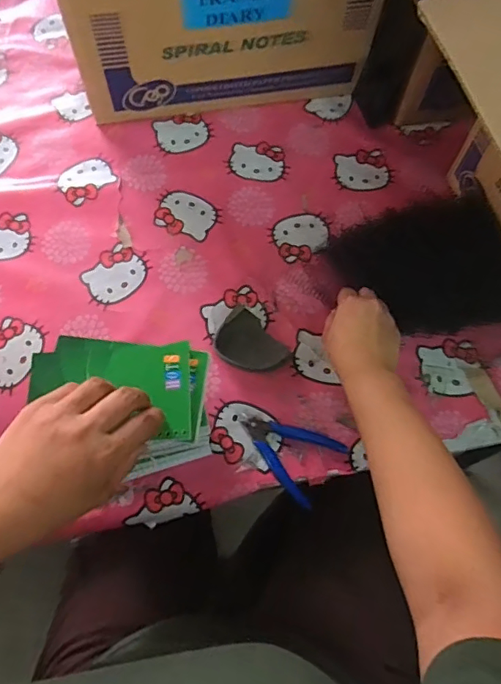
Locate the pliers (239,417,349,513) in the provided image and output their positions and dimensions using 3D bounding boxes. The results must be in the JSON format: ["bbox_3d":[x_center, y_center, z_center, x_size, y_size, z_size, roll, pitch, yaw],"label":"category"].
[{"bbox_3d":[0.045,0.119,0.585,0.113,0.010,0.082,39,71,13],"label":"pliers"}]

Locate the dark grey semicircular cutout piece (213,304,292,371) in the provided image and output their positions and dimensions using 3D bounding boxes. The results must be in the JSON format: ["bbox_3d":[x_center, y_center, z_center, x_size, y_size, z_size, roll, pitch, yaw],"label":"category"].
[{"bbox_3d":[-0.004,0.004,0.623,0.062,0.025,0.085,-37,74,-16],"label":"dark grey semicircular cutout piece"}]

